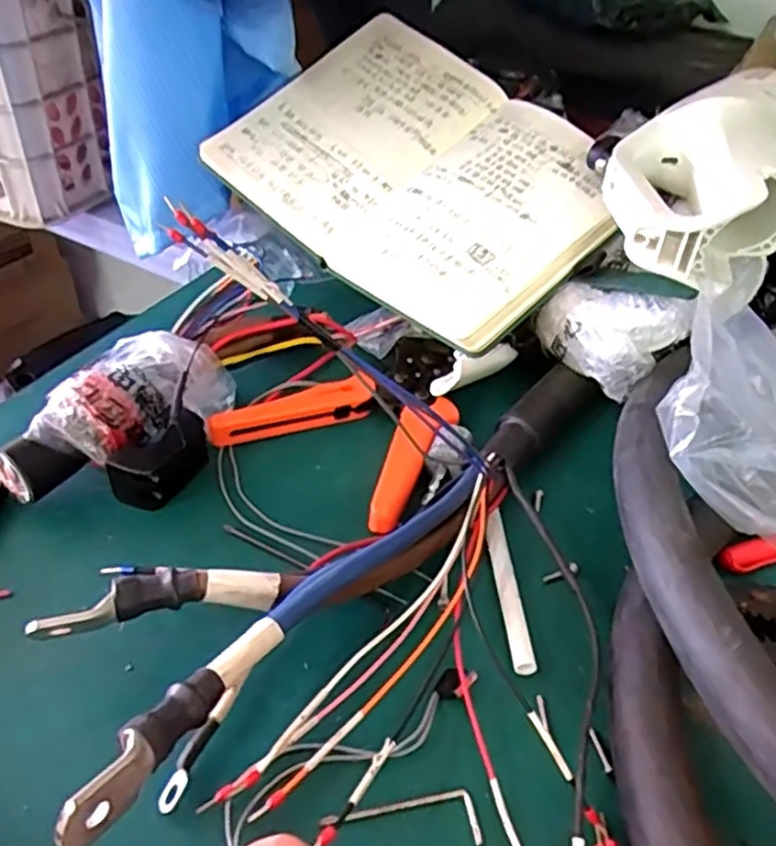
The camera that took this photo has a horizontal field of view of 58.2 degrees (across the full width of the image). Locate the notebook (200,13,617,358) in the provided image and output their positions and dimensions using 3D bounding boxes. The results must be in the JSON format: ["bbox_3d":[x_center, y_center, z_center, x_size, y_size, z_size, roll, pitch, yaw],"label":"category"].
[{"bbox_3d":[0.024,-0.192,0.524,0.209,0.026,0.283,-43,65,-16],"label":"notebook"}]

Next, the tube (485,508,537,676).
[{"bbox_3d":[0.060,0.084,0.361,0.014,0.015,0.097,2,42,-5],"label":"tube"}]

